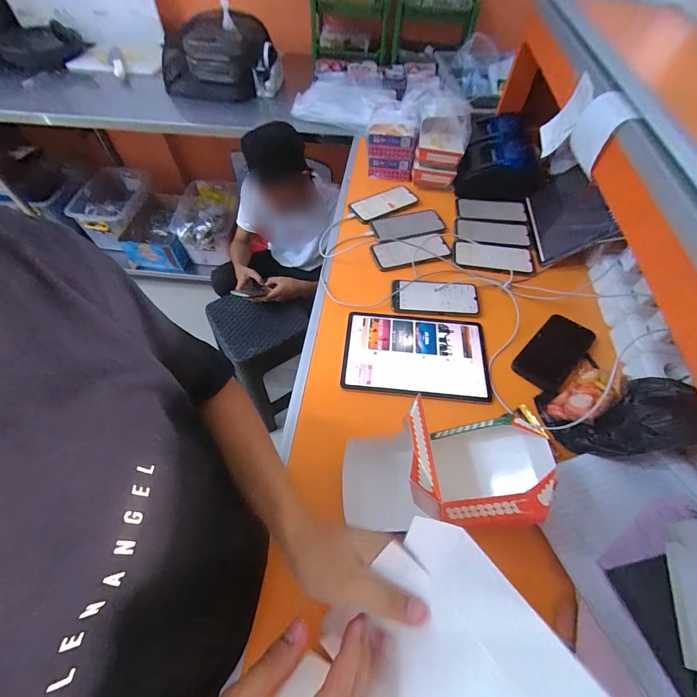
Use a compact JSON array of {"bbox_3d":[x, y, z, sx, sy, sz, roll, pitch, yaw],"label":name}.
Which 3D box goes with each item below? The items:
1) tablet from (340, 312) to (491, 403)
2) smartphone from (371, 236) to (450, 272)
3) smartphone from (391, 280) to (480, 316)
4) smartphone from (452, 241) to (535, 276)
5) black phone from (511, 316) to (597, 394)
[{"bbox_3d":[0.119,0.009,0.583,0.249,0.007,0.162,6,58,3],"label":"tablet"},{"bbox_3d":[0.138,-0.220,0.724,0.165,0.006,0.080,-11,58,-7],"label":"smartphone"},{"bbox_3d":[0.172,-0.102,0.649,0.167,0.010,0.081,4,58,2],"label":"smartphone"},{"bbox_3d":[0.315,-0.202,0.704,0.165,0.014,0.069,13,59,8],"label":"smartphone"},{"bbox_3d":[0.366,0.001,0.575,0.079,0.013,0.161,40,66,22],"label":"black phone"}]

